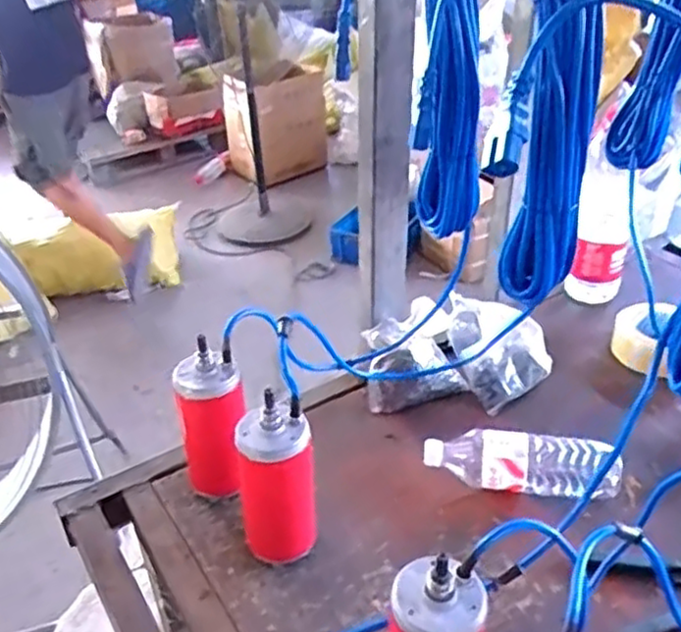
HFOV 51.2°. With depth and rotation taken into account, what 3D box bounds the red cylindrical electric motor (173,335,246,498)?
[{"bbox_3d":[-0.149,0.132,0.842,0.077,0.194,0.061,-5,35,-2],"label":"red cylindrical electric motor"}]

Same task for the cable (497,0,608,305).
[{"bbox_3d":[0.161,-0.169,0.569,0.082,0.337,0.048,5,35,11],"label":"cable"}]

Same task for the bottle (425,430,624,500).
[{"bbox_3d":[0.219,0.181,0.863,0.231,0.062,0.061,8,36,15],"label":"bottle"}]

